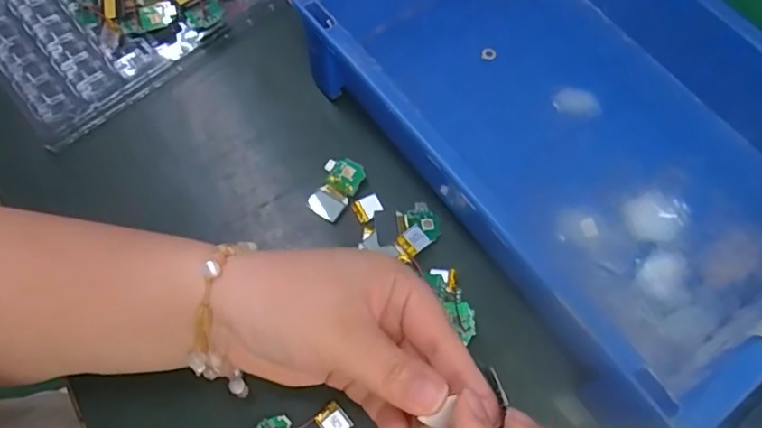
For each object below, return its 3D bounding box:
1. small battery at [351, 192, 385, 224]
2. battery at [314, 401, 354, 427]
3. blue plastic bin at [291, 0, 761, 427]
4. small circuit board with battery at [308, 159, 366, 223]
[{"bbox_3d":[-0.008,-0.004,0.342,0.017,0.004,0.015,-30,70,-11],"label":"small battery"},{"bbox_3d":[-0.026,0.112,0.299,0.016,0.004,0.017,-37,72,-13],"label":"battery"},{"bbox_3d":[0.126,-0.062,0.338,0.219,0.073,0.297,-35,72,-13],"label":"blue plastic bin"},{"bbox_3d":[-0.029,-0.016,0.347,0.024,0.009,0.038,28,71,12],"label":"small circuit board with battery"}]

